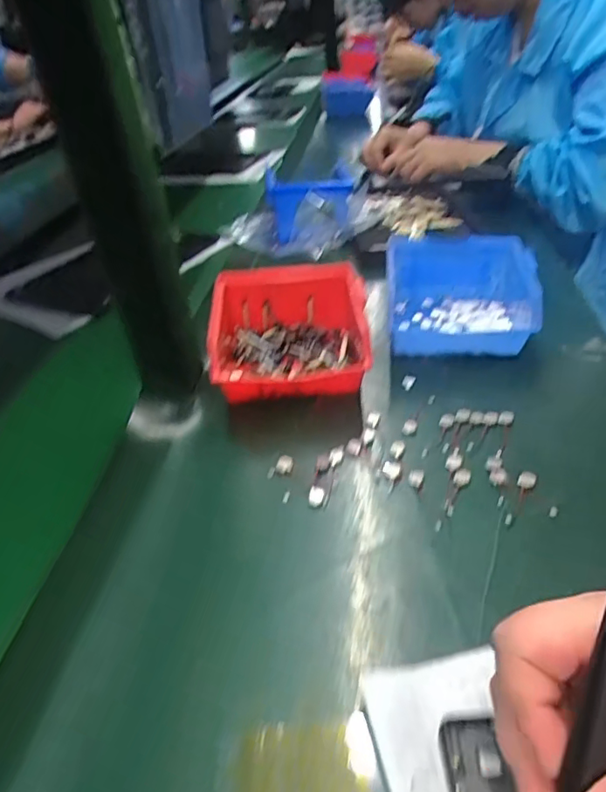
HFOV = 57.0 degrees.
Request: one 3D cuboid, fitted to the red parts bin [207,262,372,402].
[{"bbox_3d":[-0.011,-0.050,0.466,0.120,0.068,0.128,-9,35,-1],"label":"red parts bin"}]

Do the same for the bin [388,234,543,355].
[{"bbox_3d":[0.140,-0.088,0.505,0.128,0.065,0.125,3,36,15],"label":"bin"}]

